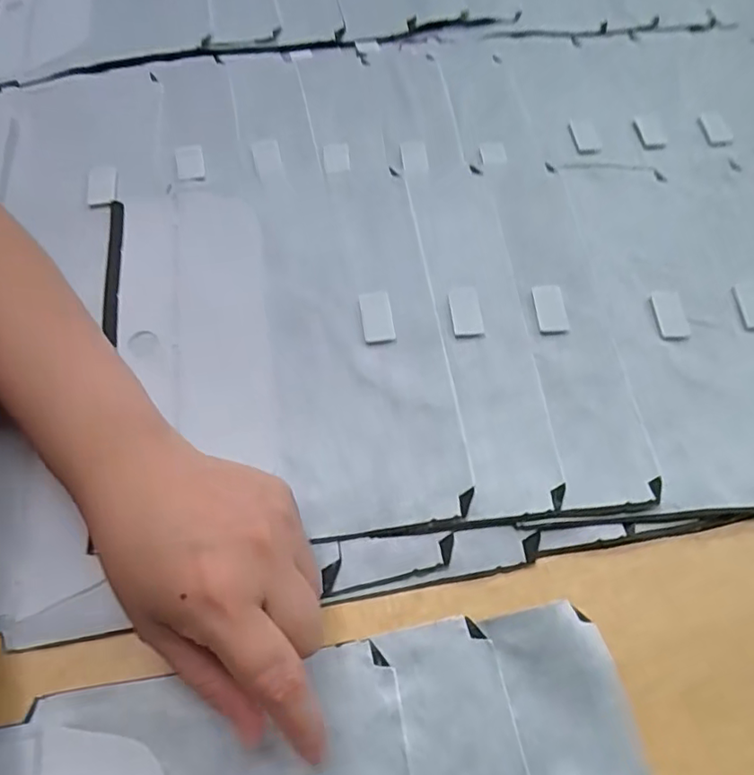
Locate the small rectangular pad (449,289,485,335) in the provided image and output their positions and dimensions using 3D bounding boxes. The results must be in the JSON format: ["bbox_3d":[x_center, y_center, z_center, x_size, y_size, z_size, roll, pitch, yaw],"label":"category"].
[{"bbox_3d":[0.055,-0.047,0.358,0.018,0.004,0.033,-2,60,-3],"label":"small rectangular pad"}]

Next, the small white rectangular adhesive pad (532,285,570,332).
[{"bbox_3d":[0.108,-0.050,0.360,0.020,0.004,0.034,-3,60,-4],"label":"small white rectangular adhesive pad"}]

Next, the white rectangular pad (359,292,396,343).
[{"bbox_3d":[0.000,-0.044,0.350,0.019,0.004,0.035,-5,60,-5],"label":"white rectangular pad"}]

